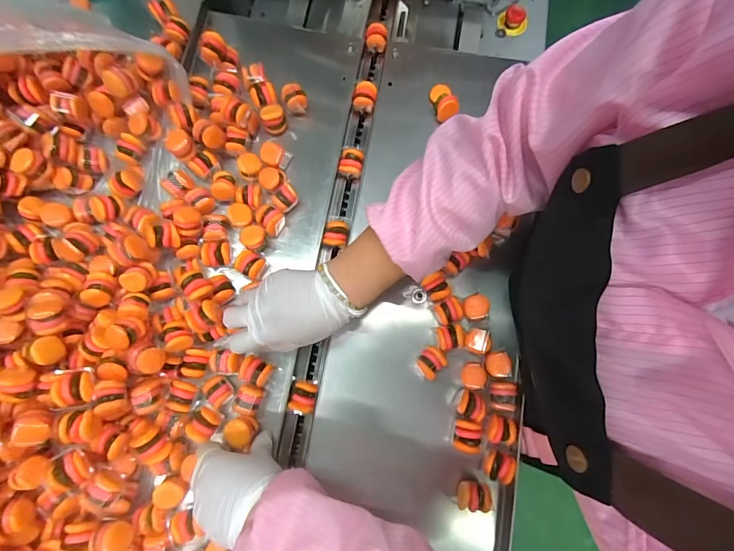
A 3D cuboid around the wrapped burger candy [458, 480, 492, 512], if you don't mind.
[{"bbox_3d":[0.115,0.240,0.417,0.033,0.033,0.025,1,78,1],"label":"wrapped burger candy"}]

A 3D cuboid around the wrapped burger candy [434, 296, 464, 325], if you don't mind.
[{"bbox_3d":[0.097,0.044,0.456,0.030,0.029,0.027,-27,79,-5],"label":"wrapped burger candy"}]

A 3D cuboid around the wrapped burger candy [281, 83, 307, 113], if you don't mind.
[{"bbox_3d":[-0.096,-0.235,0.505,0.030,0.022,0.029,-18,78,-3],"label":"wrapped burger candy"}]

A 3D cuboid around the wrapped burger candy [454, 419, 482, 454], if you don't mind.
[{"bbox_3d":[0.111,0.180,0.430,0.027,0.036,0.033,12,78,3],"label":"wrapped burger candy"}]

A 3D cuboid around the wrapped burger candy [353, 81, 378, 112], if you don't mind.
[{"bbox_3d":[-0.003,-0.250,0.532,0.030,0.025,0.030,14,78,3],"label":"wrapped burger candy"}]

